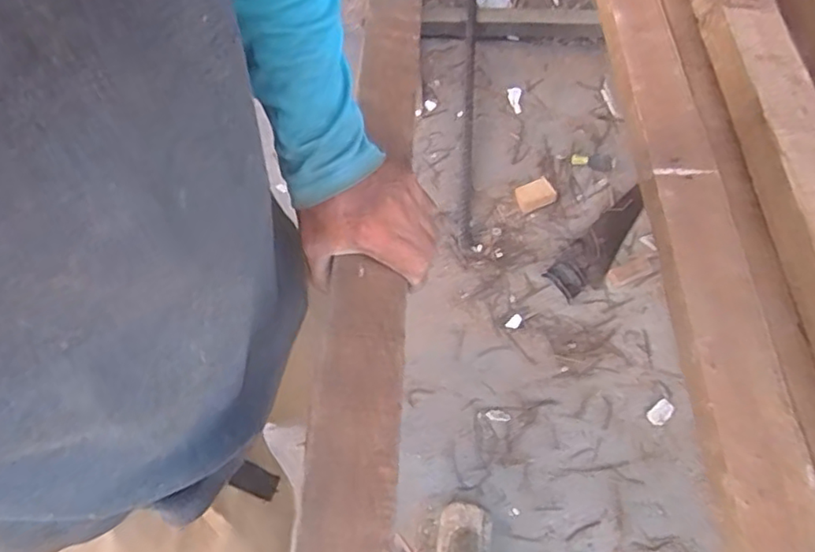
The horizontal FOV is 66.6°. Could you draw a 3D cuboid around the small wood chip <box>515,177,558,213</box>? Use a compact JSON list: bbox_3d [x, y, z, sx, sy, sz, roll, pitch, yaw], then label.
[{"bbox_3d":[0.313,-0.200,1.523,0.100,0.018,0.072,-21,61,-11],"label":"small wood chip"}]

